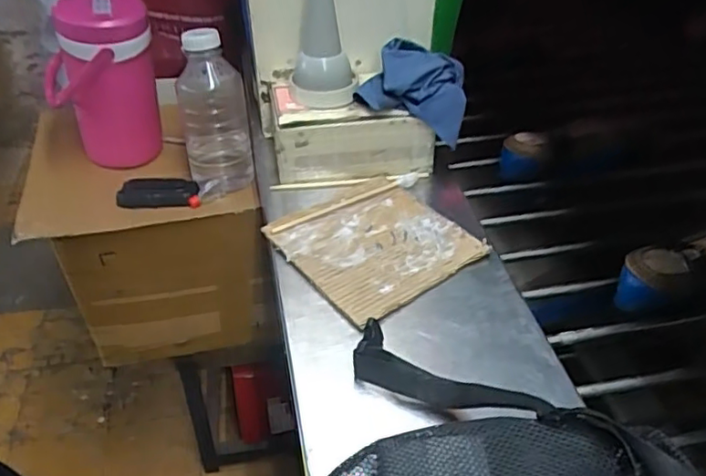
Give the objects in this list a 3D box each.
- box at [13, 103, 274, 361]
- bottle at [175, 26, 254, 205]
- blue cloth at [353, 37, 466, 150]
[{"bbox_3d":[-0.318,-0.003,1.002,0.311,0.304,0.289,-9,41,-10],"label":"box"},{"bbox_3d":[-0.186,-0.161,0.833,0.091,0.209,0.093,-12,41,-14],"label":"bottle"},{"bbox_3d":[0.070,-0.176,0.728,0.126,0.082,0.085,4,40,4],"label":"blue cloth"}]

